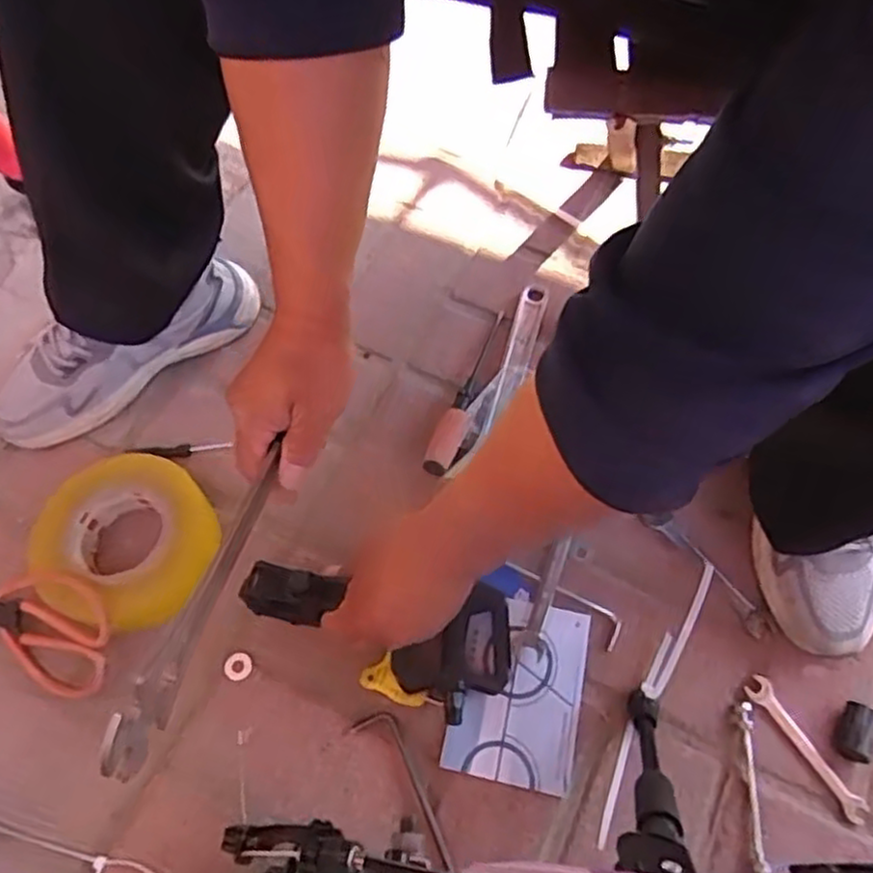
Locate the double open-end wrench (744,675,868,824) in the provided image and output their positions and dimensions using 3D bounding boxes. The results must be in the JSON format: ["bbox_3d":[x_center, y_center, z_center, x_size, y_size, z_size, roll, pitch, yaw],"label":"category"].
[{"bbox_3d":[0.299,0.250,0.576,0.020,0.006,0.121,-30,66,-15],"label":"double open-end wrench"}]

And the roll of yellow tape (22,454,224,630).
[{"bbox_3d":[-0.271,0.086,0.621,0.147,0.051,0.152,0,62,0],"label":"roll of yellow tape"}]

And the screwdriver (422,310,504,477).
[{"bbox_3d":[0.027,-0.053,0.707,0.031,0.031,0.207,15,63,7],"label":"screwdriver"}]

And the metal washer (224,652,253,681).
[{"bbox_3d":[-0.166,0.192,0.597,0.023,0.004,0.023,15,63,8],"label":"metal washer"}]

